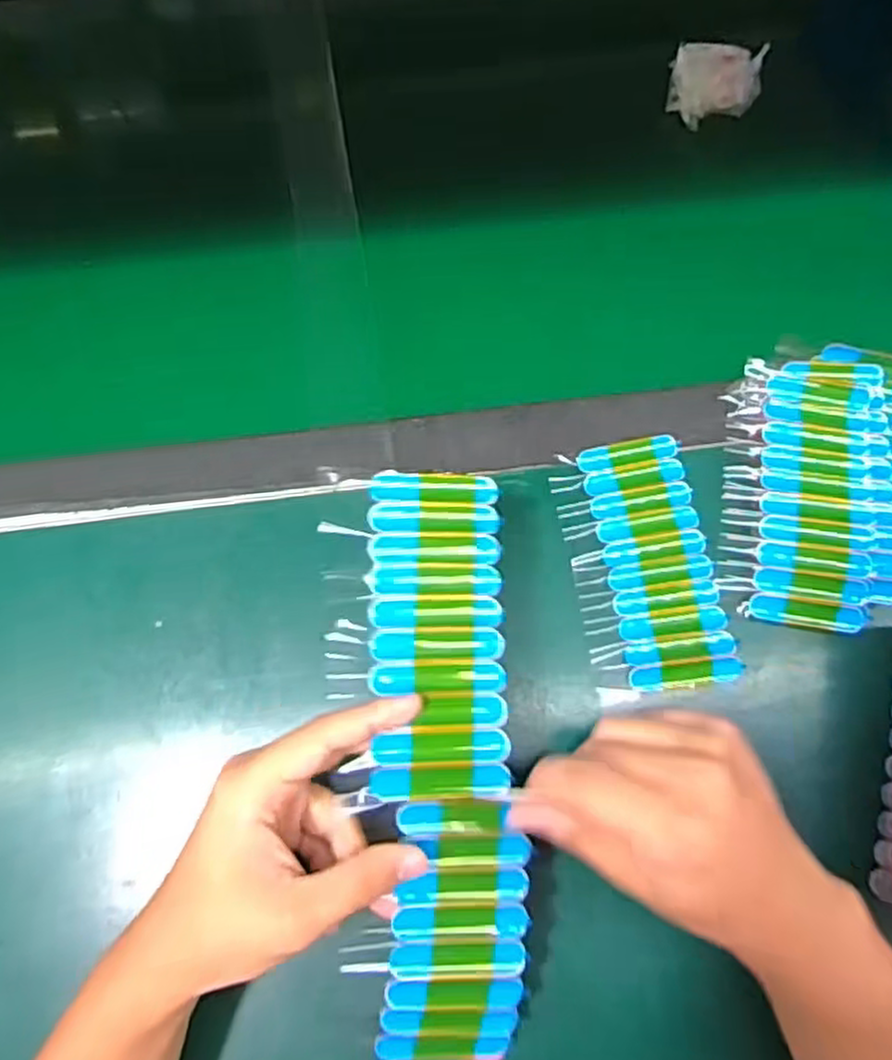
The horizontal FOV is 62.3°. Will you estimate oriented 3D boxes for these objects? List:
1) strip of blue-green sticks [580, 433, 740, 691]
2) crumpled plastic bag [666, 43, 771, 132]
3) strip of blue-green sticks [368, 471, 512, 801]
[{"bbox_3d":[0.125,0.017,0.438,0.062,0.008,0.147,-10,73,-3],"label":"strip of blue-green sticks"},{"bbox_3d":[0.192,-0.321,0.531,0.065,0.039,0.045,24,74,7],"label":"crumpled plastic bag"},{"bbox_3d":[-0.004,0.047,0.352,0.062,0.010,0.152,-3,77,-1],"label":"strip of blue-green sticks"}]

